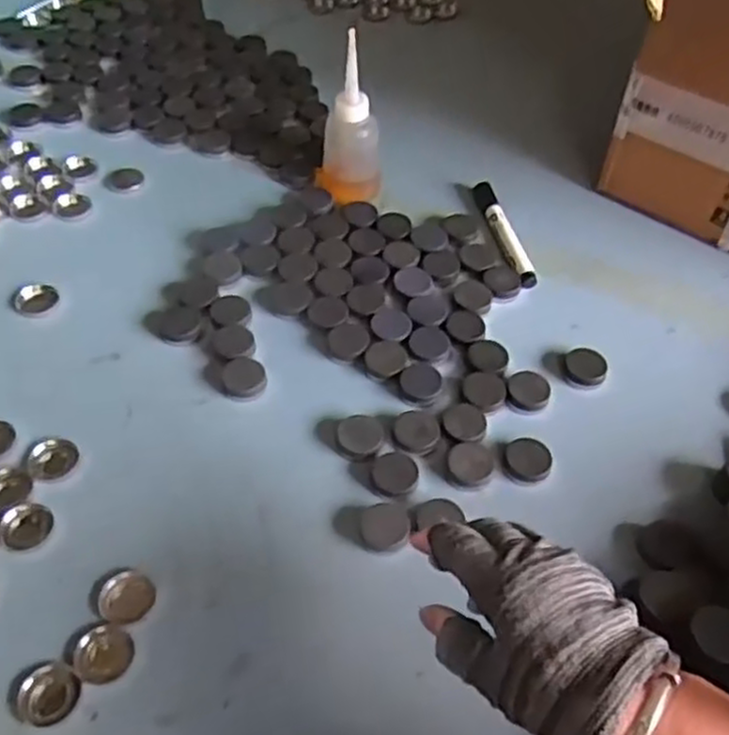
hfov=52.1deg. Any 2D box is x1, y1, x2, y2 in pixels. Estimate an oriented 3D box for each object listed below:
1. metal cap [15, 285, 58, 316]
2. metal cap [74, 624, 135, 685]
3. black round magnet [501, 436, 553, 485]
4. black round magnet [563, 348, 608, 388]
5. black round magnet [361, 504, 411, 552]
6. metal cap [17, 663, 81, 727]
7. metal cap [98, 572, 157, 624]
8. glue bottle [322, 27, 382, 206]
[{"bbox_3d":[-0.274,-0.058,0.622,0.032,0.005,0.032,1,52,-2],"label":"metal cap"},{"bbox_3d":[-0.156,0.171,0.447,0.033,0.008,0.032,1,52,-2],"label":"metal cap"},{"bbox_3d":[0.117,0.066,0.536,0.034,0.004,0.036,1,52,-2],"label":"black round magnet"},{"bbox_3d":[0.175,-0.001,0.591,0.034,0.008,0.033,1,52,-2],"label":"black round magnet"},{"bbox_3d":[0.015,0.107,0.503,0.032,0.006,0.036,-7,53,-8],"label":"black round magnet"},{"bbox_3d":[-0.182,0.188,0.431,0.033,0.010,0.032,-11,54,-11],"label":"metal cap"},{"bbox_3d":[-0.149,0.144,0.467,0.033,0.009,0.031,1,52,-2],"label":"metal cap"},{"bbox_3d":[-0.012,-0.215,0.667,0.048,0.138,0.048,-20,56,-17],"label":"glue bottle"}]

